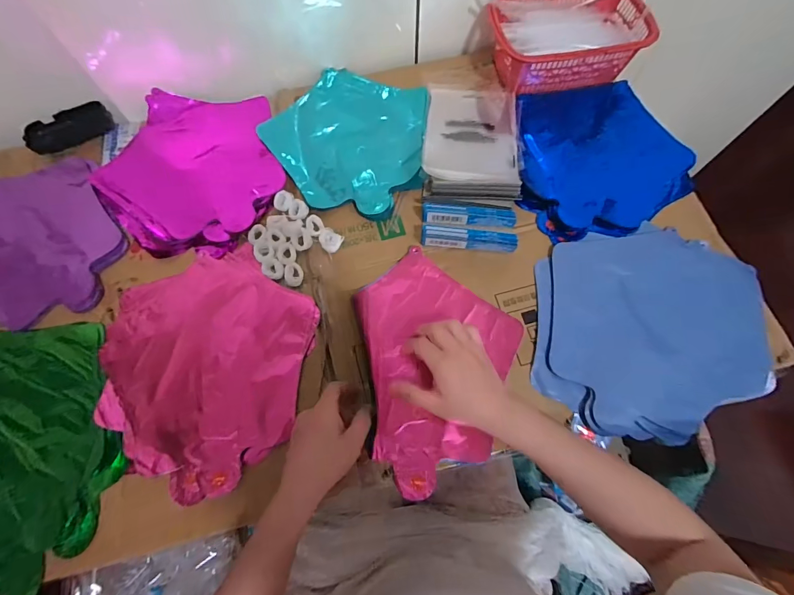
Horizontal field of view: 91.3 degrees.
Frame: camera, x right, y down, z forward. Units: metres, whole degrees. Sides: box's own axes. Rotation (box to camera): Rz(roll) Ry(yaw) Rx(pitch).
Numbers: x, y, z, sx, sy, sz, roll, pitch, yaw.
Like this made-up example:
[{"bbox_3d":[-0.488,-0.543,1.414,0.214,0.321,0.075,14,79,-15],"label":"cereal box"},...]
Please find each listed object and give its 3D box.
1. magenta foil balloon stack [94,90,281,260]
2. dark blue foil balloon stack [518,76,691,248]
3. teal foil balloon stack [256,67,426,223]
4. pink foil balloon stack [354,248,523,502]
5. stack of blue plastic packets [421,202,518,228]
[{"bbox_3d":[-0.275,-0.173,0.529,0.236,0.027,0.243,12,70,4],"label":"magenta foil balloon stack"},{"bbox_3d":[0.269,-0.200,0.527,0.231,0.028,0.243,-10,70,-4],"label":"dark blue foil balloon stack"},{"bbox_3d":[-0.067,-0.222,0.537,0.213,0.019,0.223,10,70,3],"label":"teal foil balloon stack"},{"bbox_3d":[0.054,0.074,0.445,0.176,0.019,0.260,-7,70,-3],"label":"pink foil balloon stack"},{"bbox_3d":[0.088,-0.100,0.480,0.110,0.026,0.023,3,69,1],"label":"stack of blue plastic packets"}]

